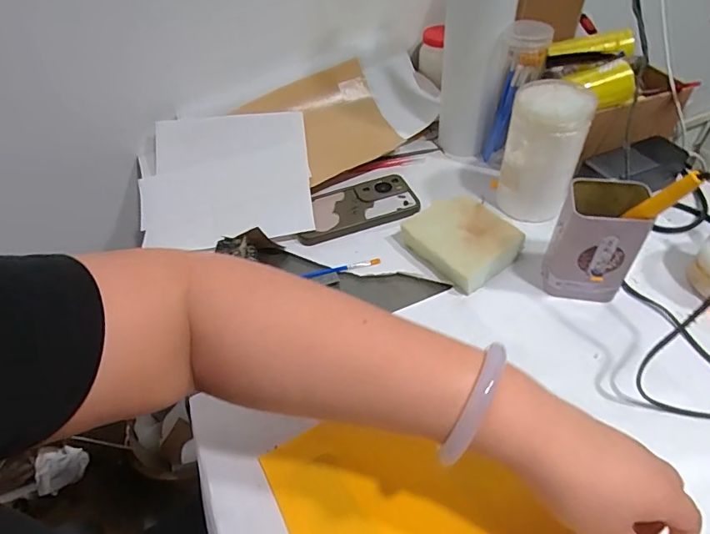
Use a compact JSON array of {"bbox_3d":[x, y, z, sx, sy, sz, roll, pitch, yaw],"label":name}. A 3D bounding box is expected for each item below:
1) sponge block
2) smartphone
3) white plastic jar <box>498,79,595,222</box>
[{"bbox_3d":[0.124,-0.034,0.551,0.103,0.031,0.122,-32,52,-23],"label":"sponge block"},{"bbox_3d":[0.001,-0.077,0.615,0.156,0.015,0.079,-14,47,-8],"label":"smartphone"},{"bbox_3d":[0.224,-0.136,0.560,0.085,0.143,0.074,16,50,19],"label":"white plastic jar"}]

